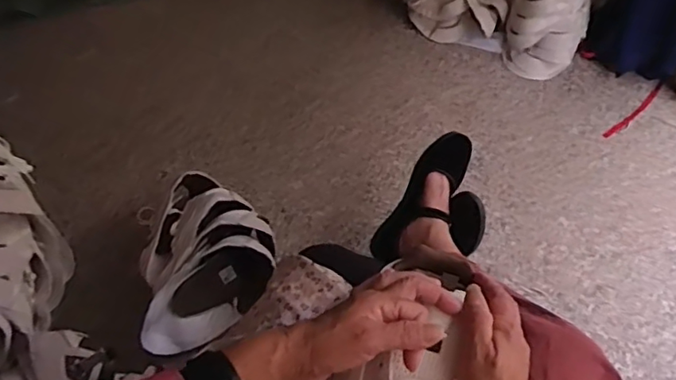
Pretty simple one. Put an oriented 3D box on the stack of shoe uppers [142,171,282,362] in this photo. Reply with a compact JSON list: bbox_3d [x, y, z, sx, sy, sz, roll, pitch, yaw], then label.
[{"bbox_3d":[-0.212,0.124,0.941,0.194,0.128,0.302,9,53,7],"label":"stack of shoe uppers"}]

